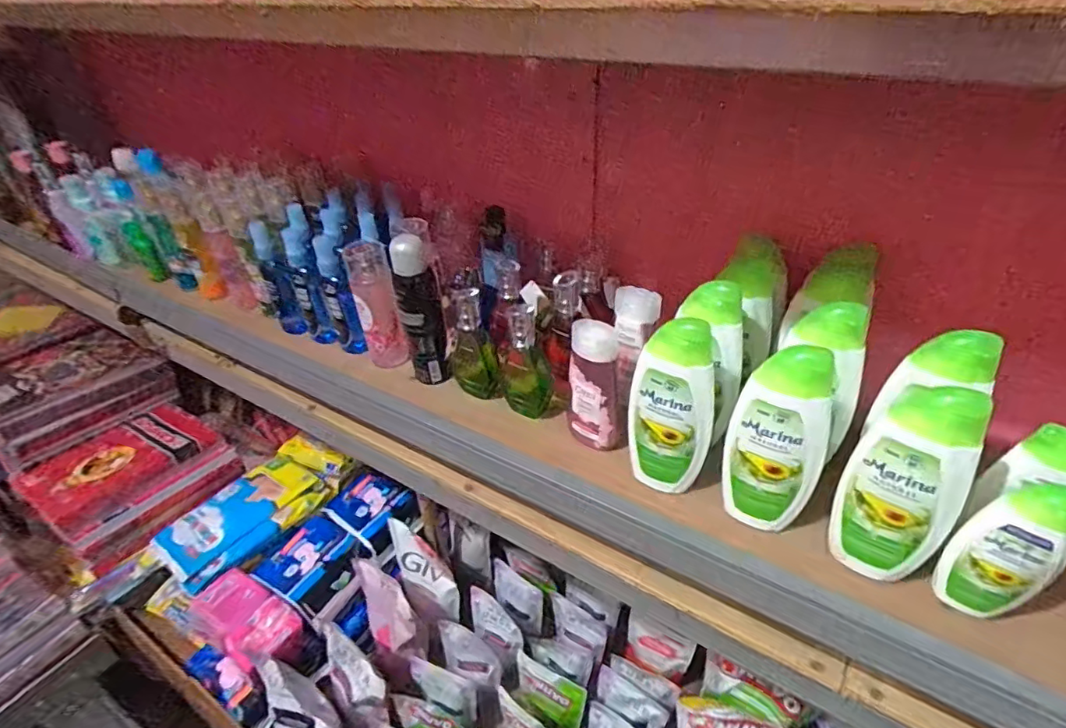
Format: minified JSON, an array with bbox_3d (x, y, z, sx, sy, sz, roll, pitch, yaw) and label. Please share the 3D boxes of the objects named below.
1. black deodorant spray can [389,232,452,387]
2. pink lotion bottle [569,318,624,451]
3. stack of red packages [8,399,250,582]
[{"bbox_3d":[-0.117,-0.053,0.578,0.042,0.163,0.048,-11,36,-14],"label":"black deodorant spray can"},{"bbox_3d":[0.059,0.014,0.508,0.049,0.127,0.053,0,35,2],"label":"pink lotion bottle"},{"bbox_3d":[-0.662,0.179,0.912,0.223,0.112,0.247,20,40,28],"label":"stack of red packages"}]

